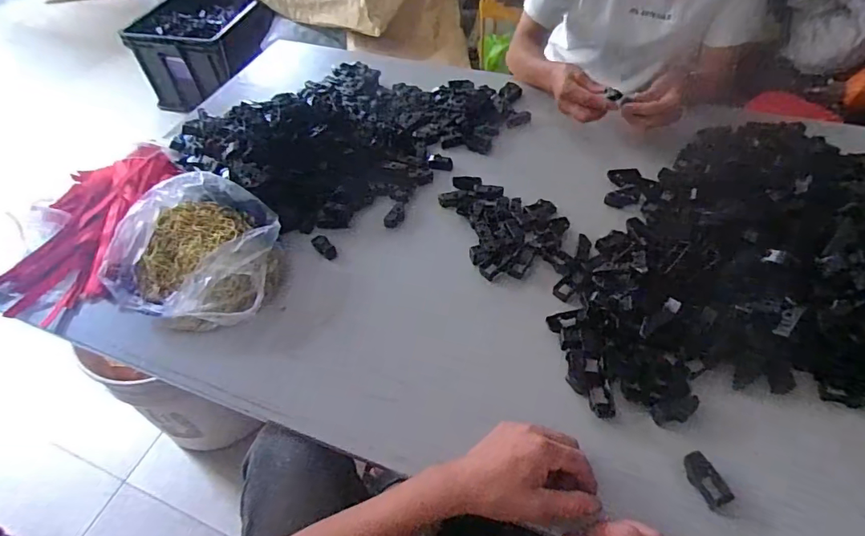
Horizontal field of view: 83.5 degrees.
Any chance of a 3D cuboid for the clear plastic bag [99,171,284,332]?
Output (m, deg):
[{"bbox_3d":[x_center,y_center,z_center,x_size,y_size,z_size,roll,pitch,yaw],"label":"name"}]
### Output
[{"bbox_3d":[-0.312,-0.024,0.642,0.217,0.088,0.193,10,52,12],"label":"clear plastic bag"}]

